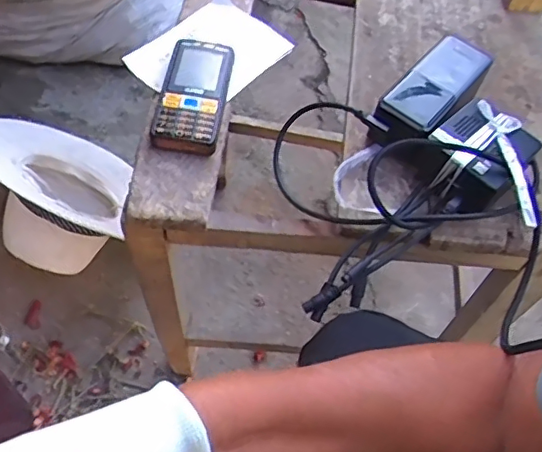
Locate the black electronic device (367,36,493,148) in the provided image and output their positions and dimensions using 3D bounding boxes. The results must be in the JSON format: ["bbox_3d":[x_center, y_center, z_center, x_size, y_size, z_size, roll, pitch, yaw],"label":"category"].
[{"bbox_3d":[0.148,-0.119,0.529,0.055,0.053,0.124,39,63,19],"label":"black electronic device"}]

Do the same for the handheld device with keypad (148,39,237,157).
[{"bbox_3d":[-0.071,-0.120,0.530,0.060,0.027,0.124,7,58,0],"label":"handheld device with keypad"}]

